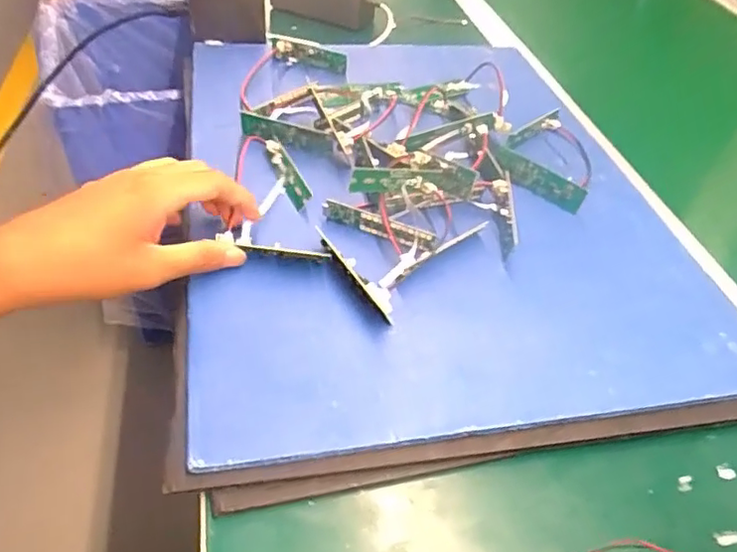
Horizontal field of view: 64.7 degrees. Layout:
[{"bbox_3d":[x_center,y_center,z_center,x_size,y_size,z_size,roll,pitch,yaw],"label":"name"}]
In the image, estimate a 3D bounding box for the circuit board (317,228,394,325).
[{"bbox_3d":[-0.011,-0.003,0.377,0.011,0.020,0.084,-26,54,-26],"label":"circuit board"}]

